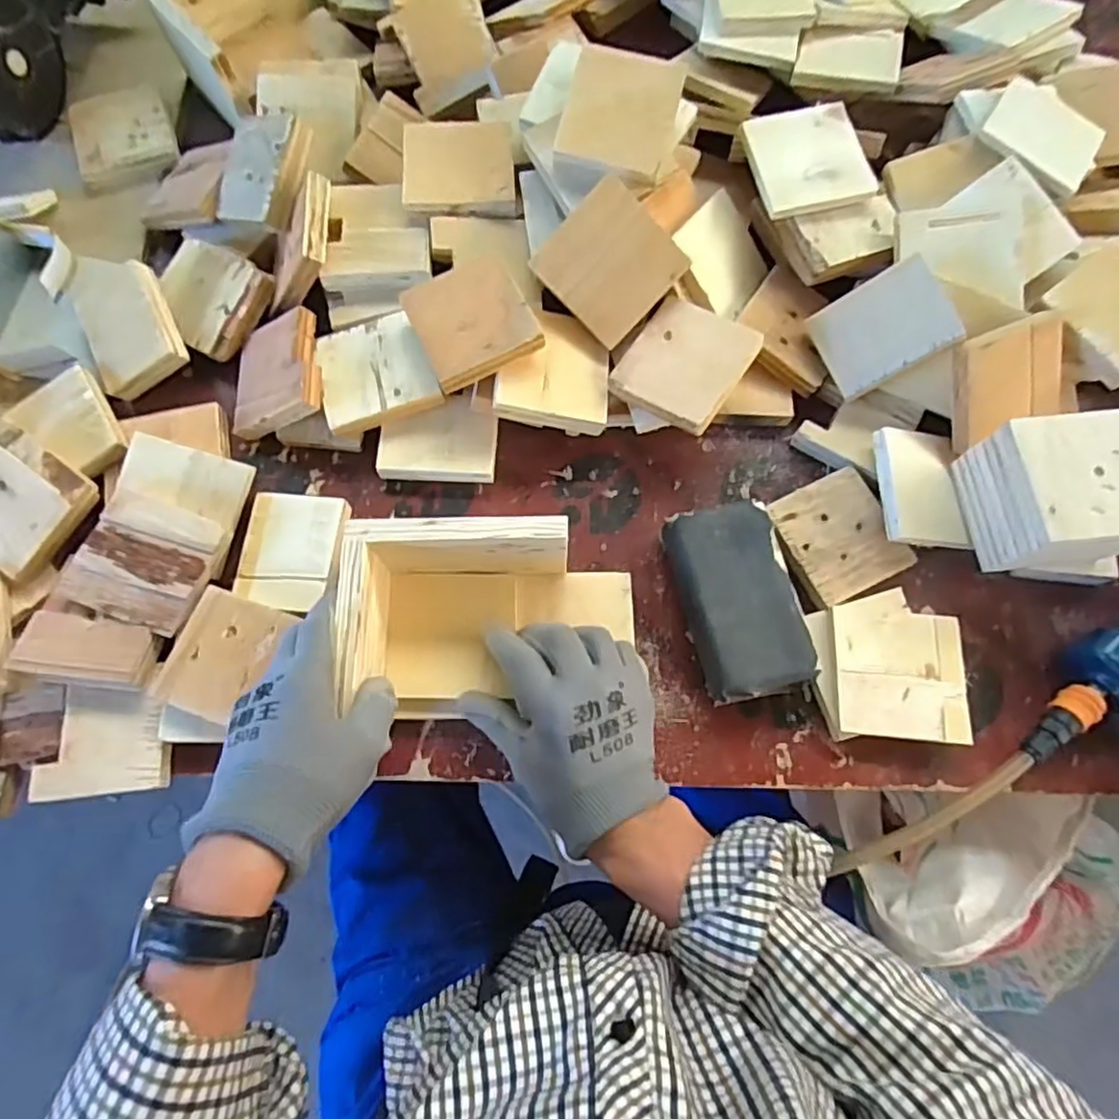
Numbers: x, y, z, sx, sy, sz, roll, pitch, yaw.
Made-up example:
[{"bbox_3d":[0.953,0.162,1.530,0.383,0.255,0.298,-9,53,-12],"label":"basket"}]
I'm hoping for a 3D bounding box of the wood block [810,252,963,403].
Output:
[{"bbox_3d":[0.246,-0.177,0.502,0.089,0.015,0.073,-29,80,34],"label":"wood block"}]

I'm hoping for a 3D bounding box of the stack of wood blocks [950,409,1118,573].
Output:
[{"bbox_3d":[0.356,-0.045,0.471,0.089,0.078,0.096,-5,73,-5],"label":"stack of wood blocks"}]

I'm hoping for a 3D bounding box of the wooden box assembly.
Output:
[{"bbox_3d":[-0.041,0.033,0.441,0.183,0.079,0.105,-3,73,-2],"label":"wooden box assembly"}]

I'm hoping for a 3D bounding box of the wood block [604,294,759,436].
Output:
[{"bbox_3d":[0.095,-0.150,0.500,0.085,0.009,0.091,33,83,18],"label":"wood block"}]

